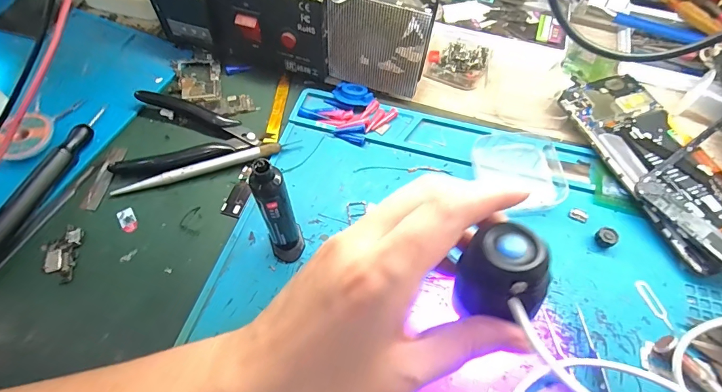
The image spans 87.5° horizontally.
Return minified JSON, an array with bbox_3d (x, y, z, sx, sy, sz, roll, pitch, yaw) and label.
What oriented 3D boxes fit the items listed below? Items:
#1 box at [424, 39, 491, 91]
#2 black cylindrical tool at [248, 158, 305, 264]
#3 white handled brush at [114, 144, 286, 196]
[{"bbox_3d":[0.092,-0.128,0.355,0.056,0.019,0.049,17,61,9],"label":"box"},{"bbox_3d":[-0.049,0.013,0.224,0.020,0.092,0.018,-22,62,-13],"label":"black cylindrical tool"},{"bbox_3d":[-0.125,-0.023,0.290,0.124,0.010,0.014,-16,61,-10],"label":"white handled brush"}]

